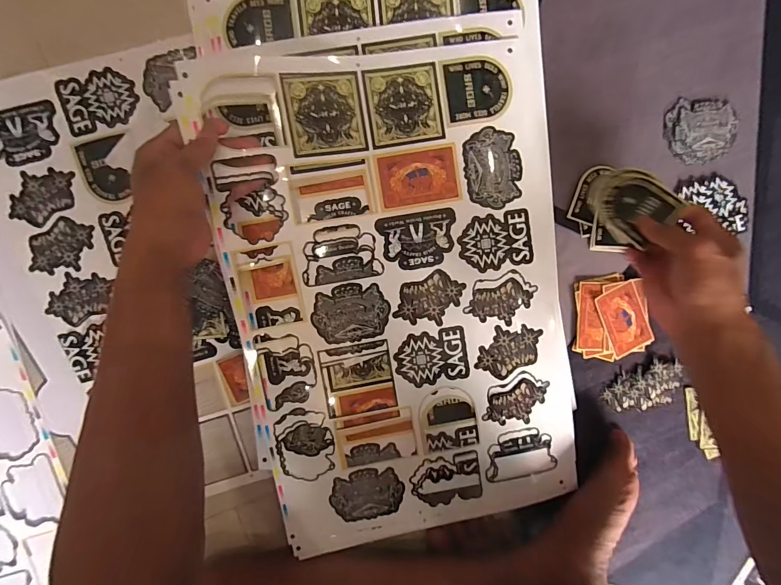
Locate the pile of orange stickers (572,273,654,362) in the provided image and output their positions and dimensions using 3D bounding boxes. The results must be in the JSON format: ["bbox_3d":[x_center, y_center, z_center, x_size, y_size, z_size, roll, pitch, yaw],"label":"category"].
[{"bbox_3d":[0.260,0.030,0.432,0.090,0.004,0.096,-10,96,-2],"label":"pile of orange stickers"}]

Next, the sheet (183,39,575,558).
[{"bbox_3d":[0.015,0.019,0.372,0.319,0.035,0.485,-8,96,-3],"label":"sheet"}]

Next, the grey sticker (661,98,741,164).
[{"bbox_3d":[0.356,-0.185,0.421,0.082,0.004,0.072,-2,96,-3],"label":"grey sticker"}]

